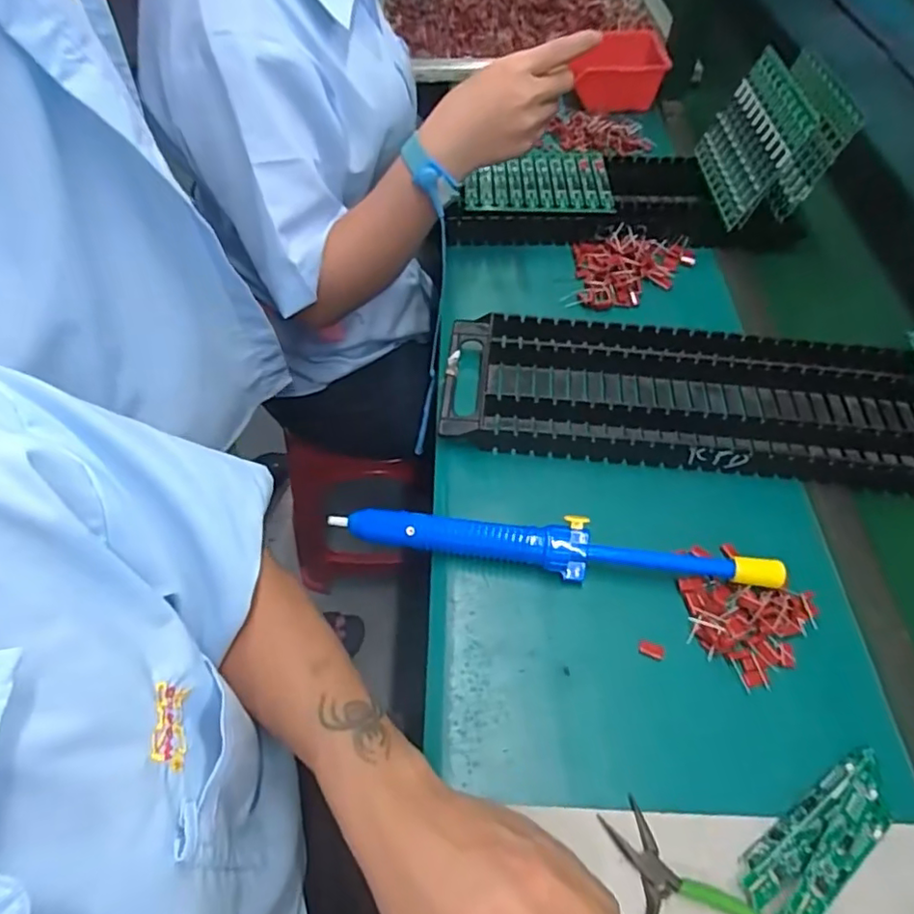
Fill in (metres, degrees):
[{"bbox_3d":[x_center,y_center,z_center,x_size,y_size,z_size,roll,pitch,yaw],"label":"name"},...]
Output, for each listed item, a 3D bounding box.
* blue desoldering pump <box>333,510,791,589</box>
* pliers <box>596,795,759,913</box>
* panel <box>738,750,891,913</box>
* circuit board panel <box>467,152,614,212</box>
[{"bbox_3d":[0.068,0.064,0.426,0.313,0.024,0.037,5,55,-1],"label":"blue desoldering pump"},{"bbox_3d":[0.114,0.246,0.314,0.083,0.014,0.104,-25,61,-20],"label":"pliers"},{"bbox_3d":[0.207,0.216,0.335,0.116,0.017,0.038,-30,62,-22],"label":"panel"},{"bbox_3d":[0.092,-0.314,0.670,0.161,0.008,0.102,1,60,1],"label":"circuit board panel"}]

